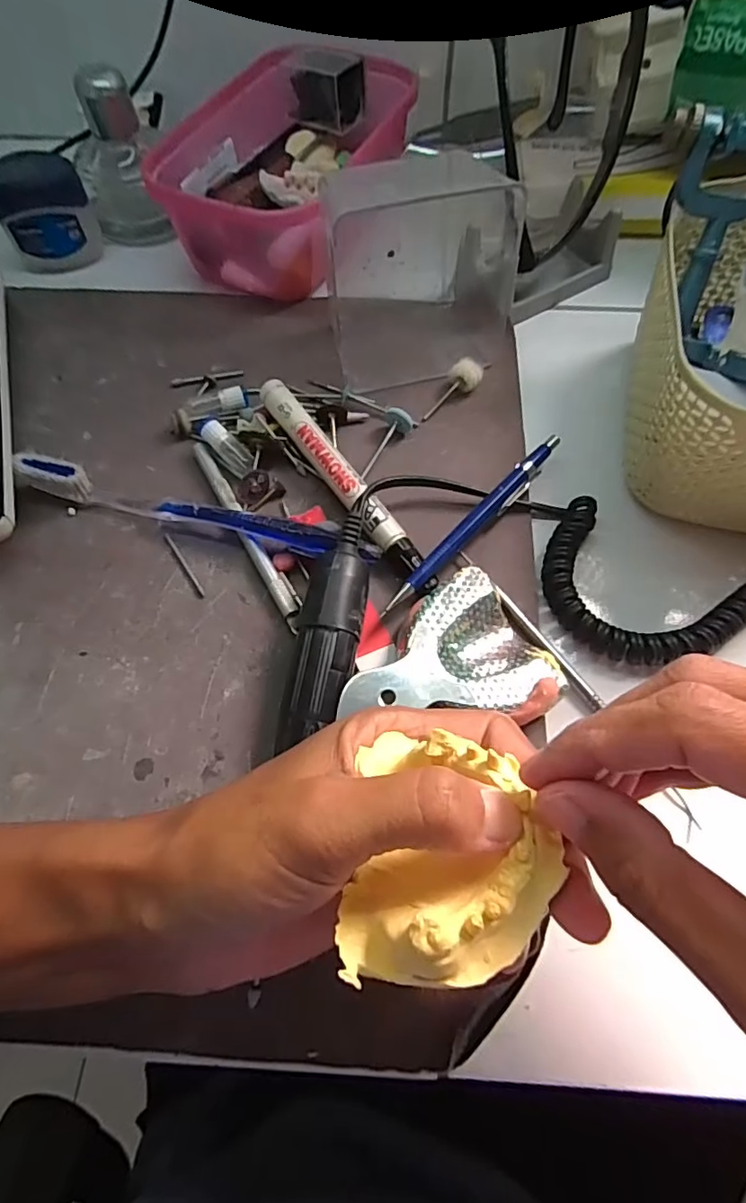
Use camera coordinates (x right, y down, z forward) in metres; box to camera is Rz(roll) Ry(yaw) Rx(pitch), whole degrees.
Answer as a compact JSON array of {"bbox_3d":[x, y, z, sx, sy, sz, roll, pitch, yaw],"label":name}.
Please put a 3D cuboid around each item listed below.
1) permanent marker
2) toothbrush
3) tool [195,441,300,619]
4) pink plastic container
[{"bbox_3d":[-0.015,-0.060,0.283,0.015,0.019,0.144,-33,68,-15],"label":"permanent marker"},{"bbox_3d":[-0.089,-0.044,0.276,0.187,0.022,0.011,13,65,7],"label":"toothbrush"},{"bbox_3d":[-0.066,-0.038,0.281,0.008,0.007,0.116,-27,67,-12],"label":"tool"},{"bbox_3d":[-0.057,-0.289,0.372,0.120,0.064,0.176,21,66,11],"label":"pink plastic container"}]

